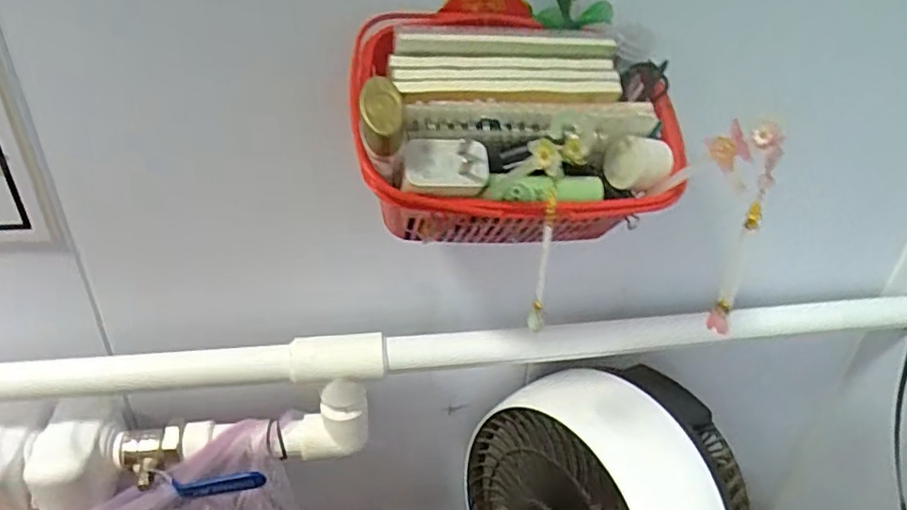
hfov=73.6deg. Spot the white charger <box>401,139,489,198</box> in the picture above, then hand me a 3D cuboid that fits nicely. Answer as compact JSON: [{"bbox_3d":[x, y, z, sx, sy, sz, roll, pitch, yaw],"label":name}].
[{"bbox_3d":[-0.004,-0.052,0.359,0.051,0.029,0.023,-2,32,-8],"label":"white charger"}]

